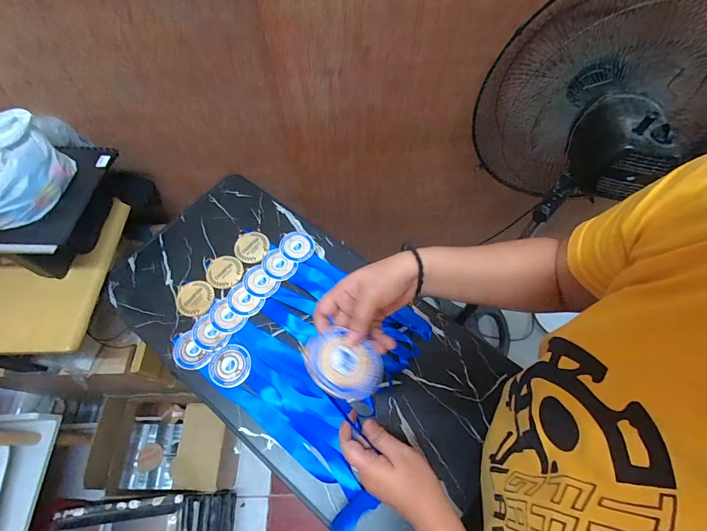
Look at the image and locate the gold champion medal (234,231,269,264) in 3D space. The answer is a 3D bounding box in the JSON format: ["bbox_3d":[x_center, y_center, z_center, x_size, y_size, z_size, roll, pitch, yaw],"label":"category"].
[{"bbox_3d":[-0.215,-0.039,0.721,0.070,0.008,0.072,0,63,1],"label":"gold champion medal"}]

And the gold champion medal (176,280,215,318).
[{"bbox_3d":[-0.314,0.064,0.673,0.077,0.004,0.071,0,63,1],"label":"gold champion medal"}]

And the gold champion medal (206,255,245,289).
[{"bbox_3d":[-0.264,0.012,0.695,0.071,0.005,0.075,0,63,1],"label":"gold champion medal"}]

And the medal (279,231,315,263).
[{"bbox_3d":[-0.120,-0.040,0.719,0.072,0.007,0.068,3,64,-7],"label":"medal"}]

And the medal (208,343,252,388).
[{"bbox_3d":[-0.220,0.178,0.606,0.073,0.004,0.071,0,63,1],"label":"medal"}]

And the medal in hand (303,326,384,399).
[{"bbox_3d":[-0.010,0.098,0.339,0.079,0.006,0.064,19,44,-5],"label":"medal in hand"}]

